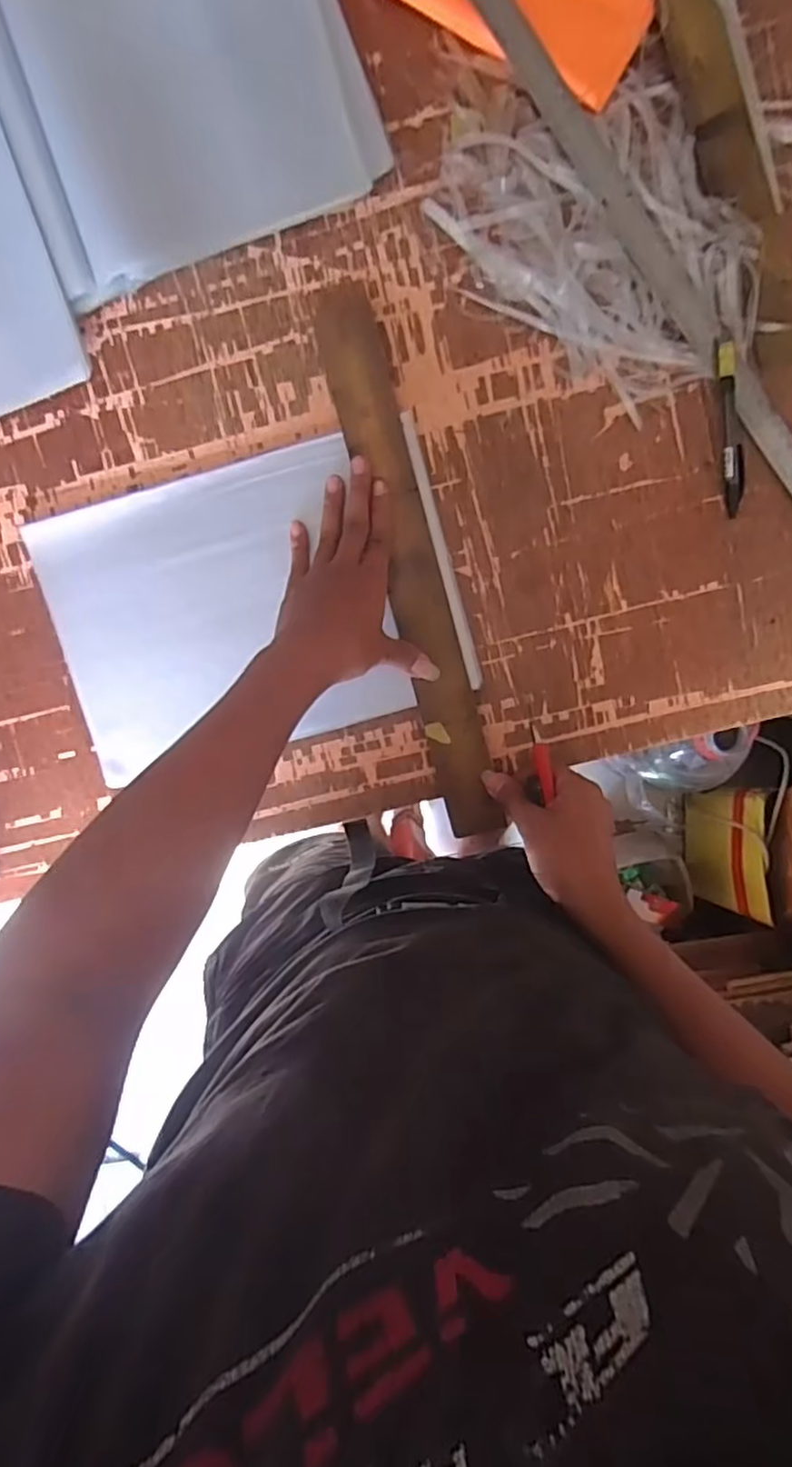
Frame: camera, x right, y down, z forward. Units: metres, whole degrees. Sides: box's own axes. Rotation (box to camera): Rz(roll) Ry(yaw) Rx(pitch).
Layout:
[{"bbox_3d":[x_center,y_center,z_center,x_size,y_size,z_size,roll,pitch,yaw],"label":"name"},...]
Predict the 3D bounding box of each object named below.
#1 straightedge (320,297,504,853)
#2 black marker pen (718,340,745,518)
[{"bbox_3d":[0.015,-0.133,0.554,0.048,0.012,0.452,-15,96,3],"label":"straightedge"},{"bbox_3d":[0.265,-0.240,0.527,0.013,0.013,0.127,-8,98,2],"label":"black marker pen"}]

